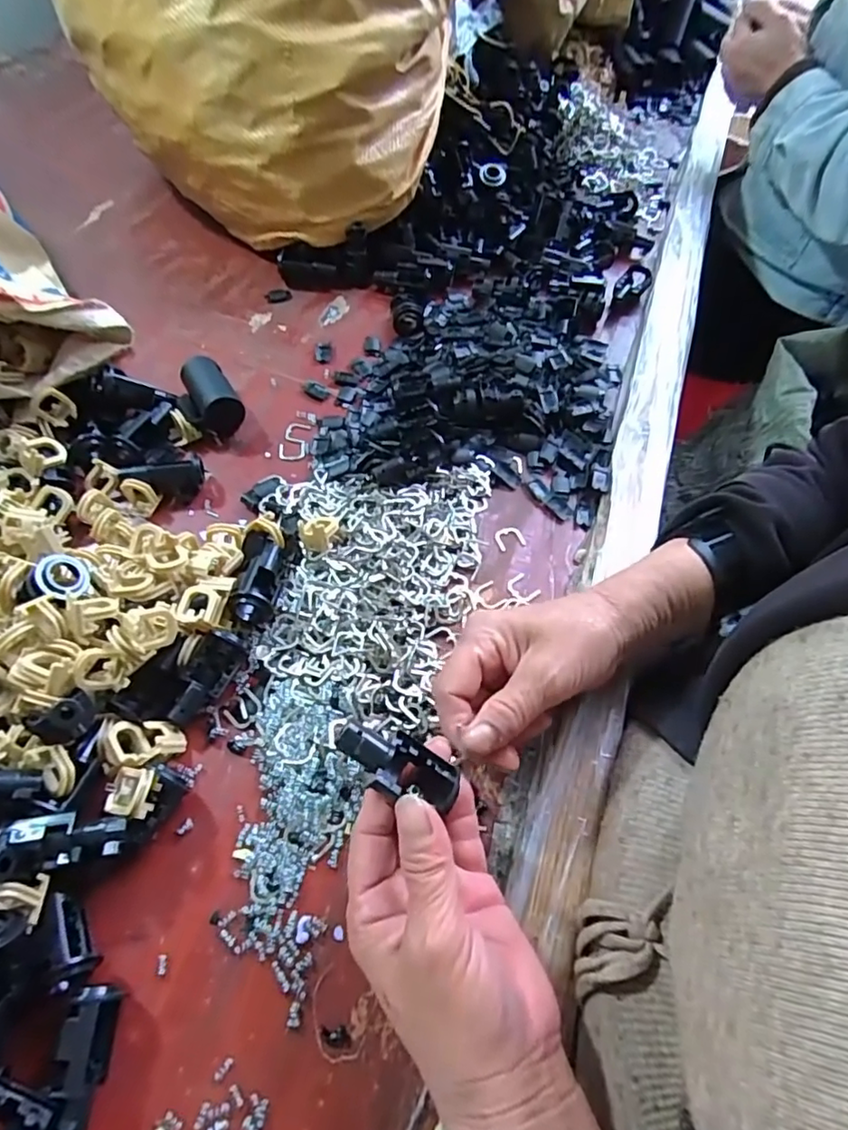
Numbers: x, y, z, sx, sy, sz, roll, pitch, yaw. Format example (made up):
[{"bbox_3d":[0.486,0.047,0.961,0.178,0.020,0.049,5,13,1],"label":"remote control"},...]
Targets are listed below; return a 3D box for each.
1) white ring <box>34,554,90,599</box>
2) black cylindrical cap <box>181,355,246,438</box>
[{"bbox_3d":[-0.200,0.006,0.318,0.027,0.010,0.027,22,53,-33],"label":"white ring"},{"bbox_3d":[-0.161,-0.131,0.433,0.029,0.032,0.064,-24,62,-18],"label":"black cylindrical cap"}]

